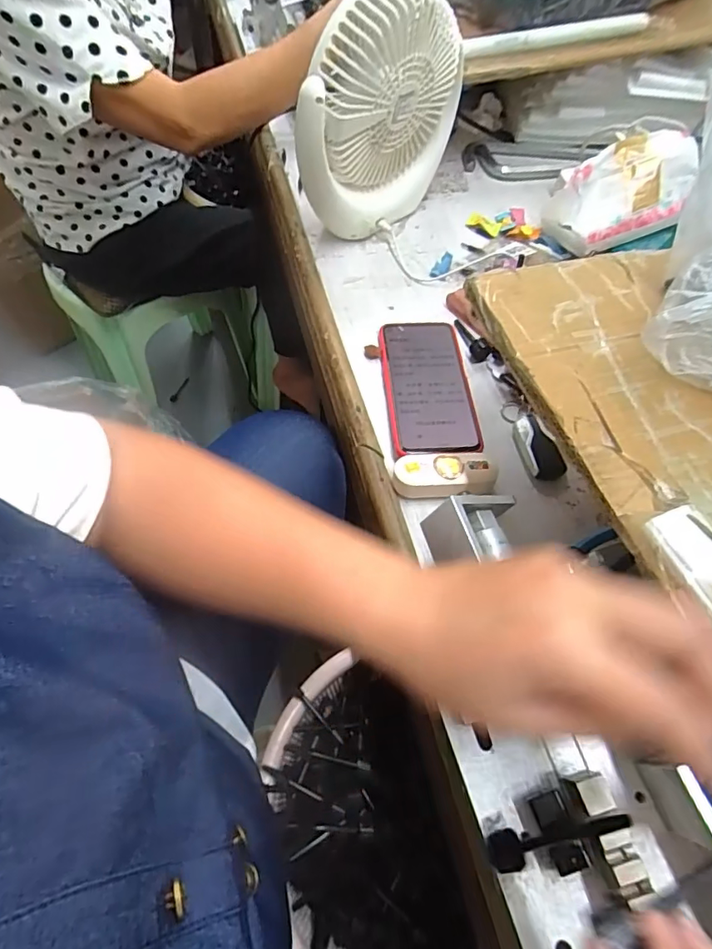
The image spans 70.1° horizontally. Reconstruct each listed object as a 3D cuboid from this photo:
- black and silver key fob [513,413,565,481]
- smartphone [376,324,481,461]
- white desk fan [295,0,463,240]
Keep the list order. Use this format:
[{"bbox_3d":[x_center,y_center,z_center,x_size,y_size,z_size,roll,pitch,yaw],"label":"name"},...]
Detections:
[{"bbox_3d":[0.161,-0.024,0.450,0.032,0.010,0.061,-9,62,-8],"label":"black and silver key fob"},{"bbox_3d":[0.066,-0.083,0.474,0.075,0.016,0.160,-2,61,-4],"label":"smartphone"},{"bbox_3d":[0.024,-0.361,0.520,0.067,0.208,0.185,40,67,18],"label":"white desk fan"}]

